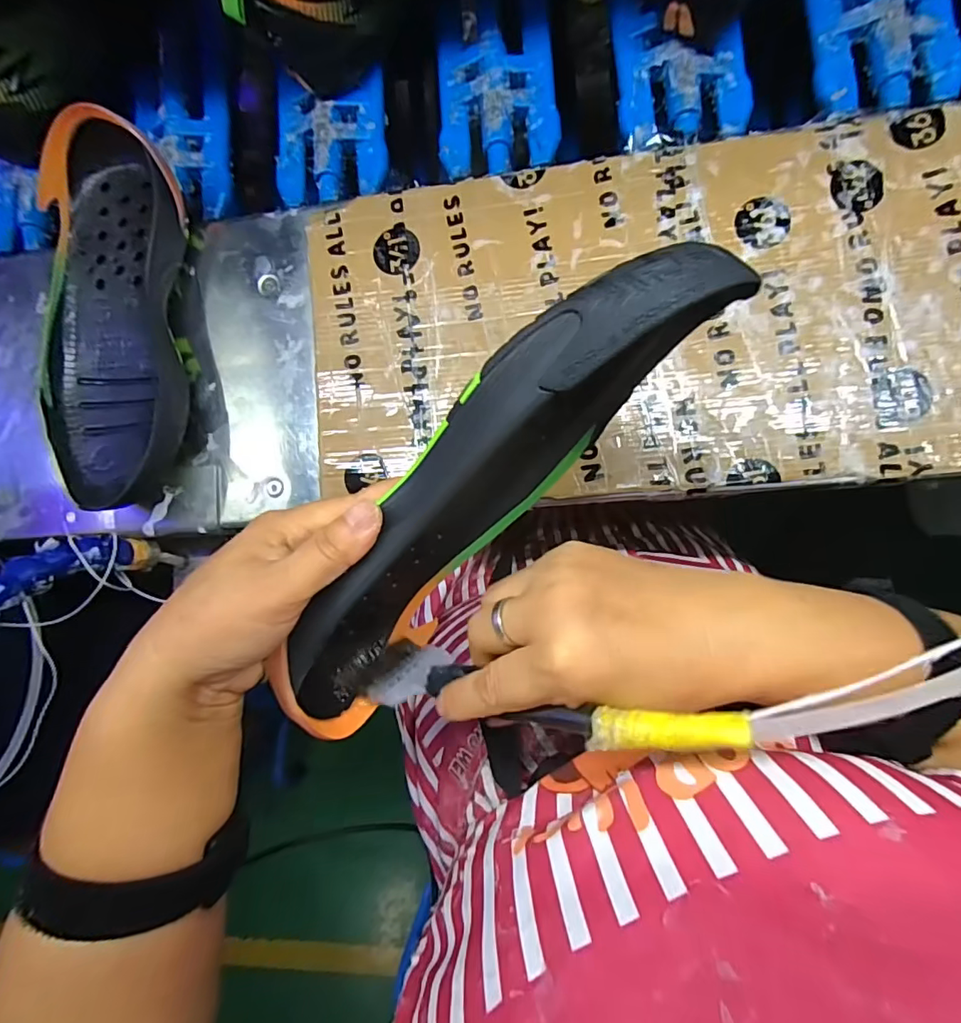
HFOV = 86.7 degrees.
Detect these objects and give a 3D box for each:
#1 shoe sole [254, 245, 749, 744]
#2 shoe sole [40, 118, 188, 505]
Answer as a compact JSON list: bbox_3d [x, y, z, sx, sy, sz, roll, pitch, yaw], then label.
[{"bbox_3d":[-0.005,-0.002,0.229,0.047,0.113,0.253,42,93,9],"label":"shoe sole"},{"bbox_3d":[-0.271,-0.140,0.376,0.103,0.046,0.274,-3,88,10],"label":"shoe sole"}]

